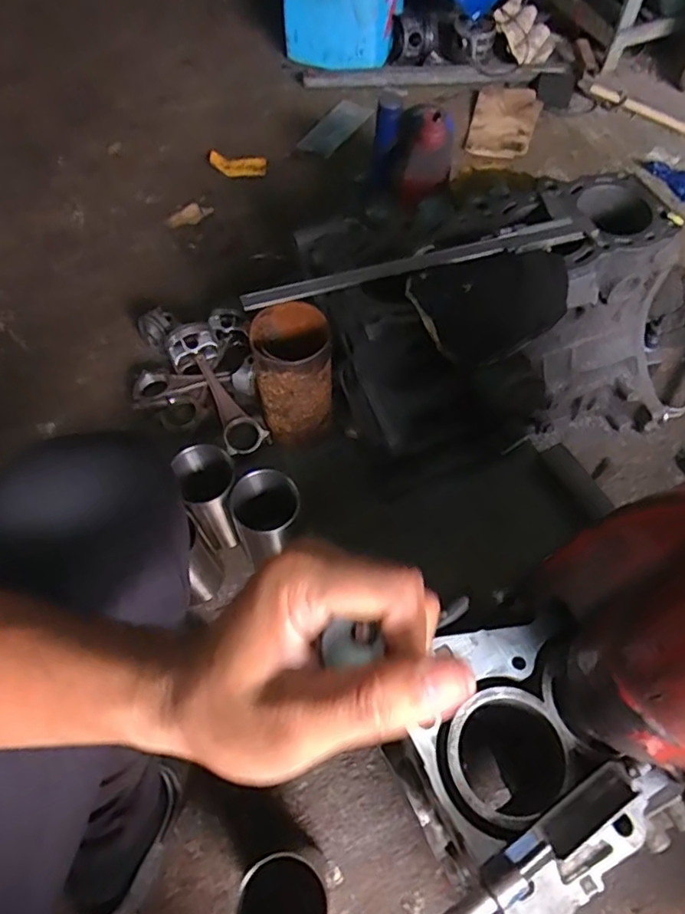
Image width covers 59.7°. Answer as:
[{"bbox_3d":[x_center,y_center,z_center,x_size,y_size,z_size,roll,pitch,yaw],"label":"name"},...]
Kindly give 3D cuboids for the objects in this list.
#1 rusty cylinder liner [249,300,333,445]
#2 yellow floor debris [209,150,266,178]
[{"bbox_3d":[-0.064,-0.101,0.785,0.093,0.182,0.098,-10,61,-6],"label":"rusty cylinder liner"},{"bbox_3d":[-0.200,-0.557,1.140,0.108,0.035,0.032,0,60,-15],"label":"yellow floor debris"}]

